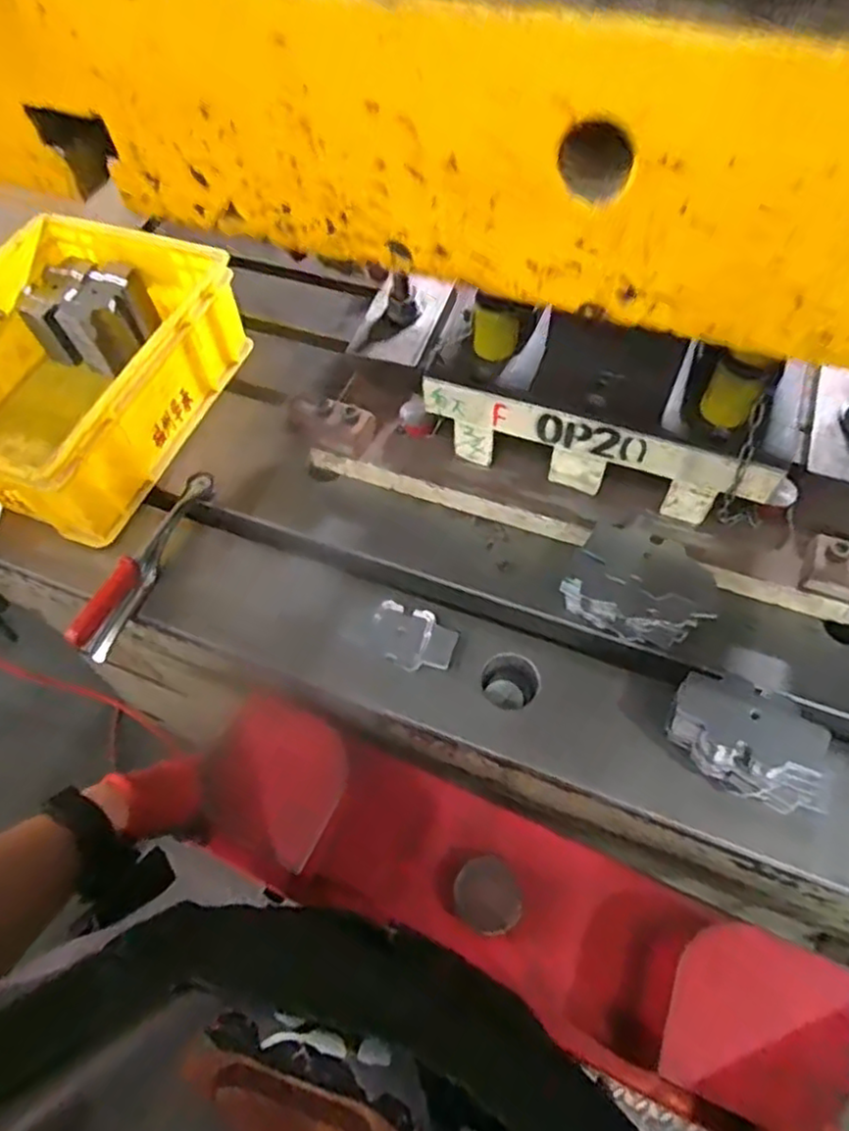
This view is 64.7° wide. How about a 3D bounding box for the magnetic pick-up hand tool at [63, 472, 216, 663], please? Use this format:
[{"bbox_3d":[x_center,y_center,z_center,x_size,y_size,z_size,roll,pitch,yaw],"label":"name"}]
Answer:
[{"bbox_3d":[-0.273,-0.010,0.660,0.019,0.039,0.212,19,62,14],"label":"magnetic pick-up hand tool"}]

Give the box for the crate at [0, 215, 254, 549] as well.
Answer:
[{"bbox_3d":[-0.388,-0.211,0.734,0.272,0.130,0.340,19,62,14],"label":"crate"}]

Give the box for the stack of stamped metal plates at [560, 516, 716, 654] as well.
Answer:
[{"bbox_3d":[0.193,0.020,0.604,0.123,0.055,0.100,25,63,17],"label":"stack of stamped metal plates"}]

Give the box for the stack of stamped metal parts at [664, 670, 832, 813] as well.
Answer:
[{"bbox_3d":[0.259,0.138,0.532,0.130,0.053,0.077,22,62,16],"label":"stack of stamped metal parts"}]

